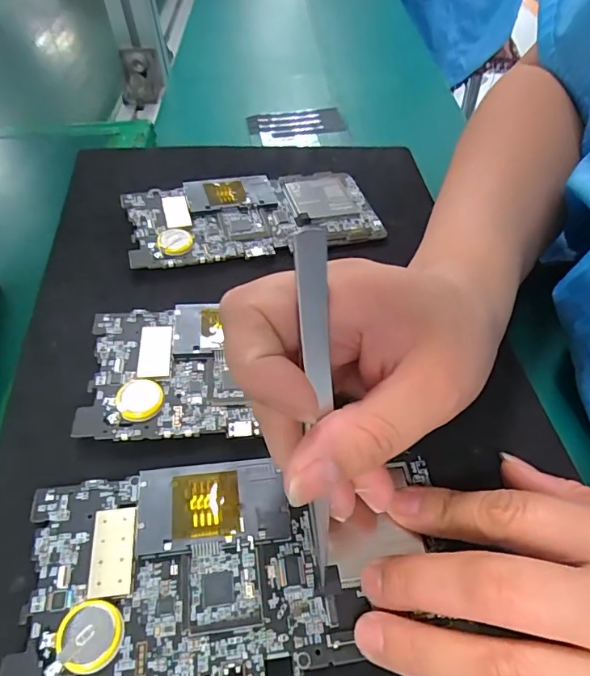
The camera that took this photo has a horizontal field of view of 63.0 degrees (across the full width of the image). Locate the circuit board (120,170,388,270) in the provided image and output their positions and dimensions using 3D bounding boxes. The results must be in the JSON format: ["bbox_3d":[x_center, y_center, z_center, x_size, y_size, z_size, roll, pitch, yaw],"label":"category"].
[{"bbox_3d":[-0.025,-0.079,0.302,0.151,0.006,0.070,-16,51,-11],"label":"circuit board"}]

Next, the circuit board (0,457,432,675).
[{"bbox_3d":[-0.022,0.080,0.176,0.144,0.006,0.070,-4,54,-6],"label":"circuit board"}]

